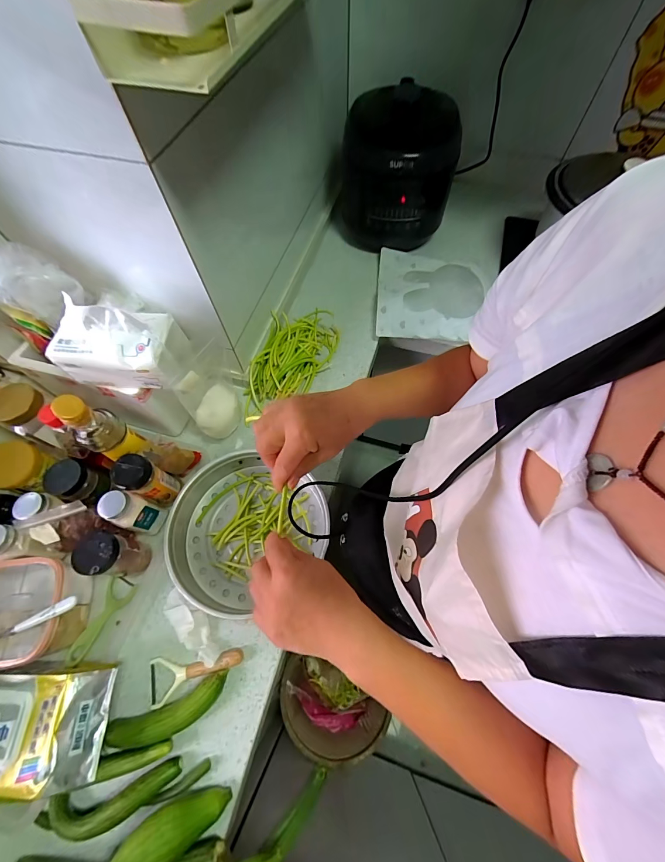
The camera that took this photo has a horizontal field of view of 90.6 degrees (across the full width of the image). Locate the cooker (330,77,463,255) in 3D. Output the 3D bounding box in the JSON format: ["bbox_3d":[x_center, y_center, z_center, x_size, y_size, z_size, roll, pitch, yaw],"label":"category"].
[{"bbox_3d":[0.143,-0.625,0.815,0.255,0.295,0.220,-4,64,-1],"label":"cooker"}]

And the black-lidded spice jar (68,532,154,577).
[{"bbox_3d":[-0.333,0.193,0.509,0.048,0.124,0.057,14,65,6],"label":"black-lidded spice jar"}]

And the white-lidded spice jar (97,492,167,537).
[{"bbox_3d":[-0.325,0.135,0.541,0.056,0.111,0.049,15,65,6],"label":"white-lidded spice jar"}]

